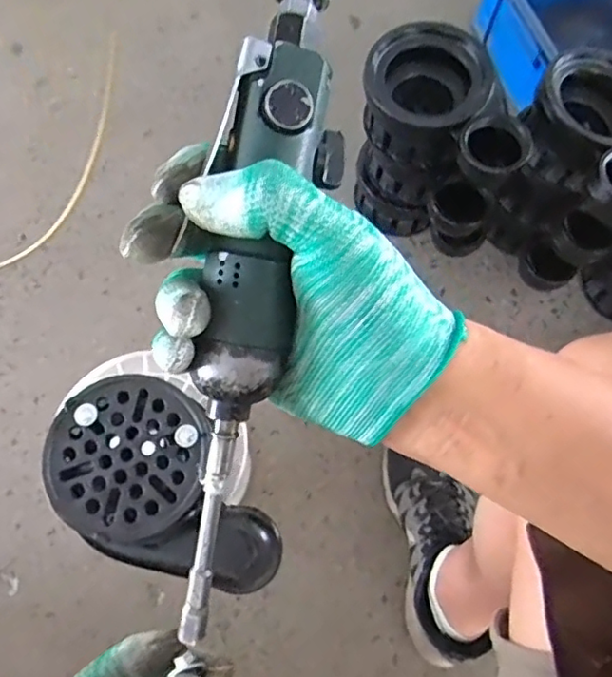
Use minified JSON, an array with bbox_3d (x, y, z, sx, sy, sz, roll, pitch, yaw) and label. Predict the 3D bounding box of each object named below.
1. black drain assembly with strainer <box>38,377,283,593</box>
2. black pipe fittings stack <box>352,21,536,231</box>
[{"bbox_3d":[-0.122,0.138,0.505,0.219,0.069,0.134,43,76,11],"label":"black drain assembly with strainer"},{"bbox_3d":[0.166,-0.240,0.776,0.208,0.268,0.129,39,75,11],"label":"black pipe fittings stack"}]

